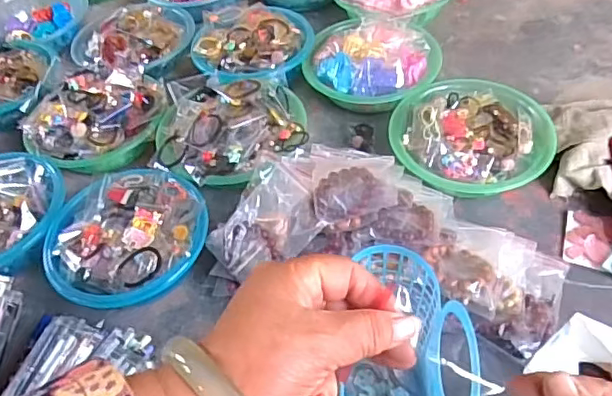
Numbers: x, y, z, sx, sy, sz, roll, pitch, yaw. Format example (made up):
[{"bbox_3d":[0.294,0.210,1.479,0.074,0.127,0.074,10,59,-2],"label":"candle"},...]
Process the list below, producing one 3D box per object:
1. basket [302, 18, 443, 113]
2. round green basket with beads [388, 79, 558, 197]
[{"bbox_3d":[0.117,-0.231,1.022,0.234,0.101,0.196,4,48,7],"label":"basket"},{"bbox_3d":[0.254,-0.099,0.895,0.234,0.069,0.207,3,48,7],"label":"round green basket with beads"}]

